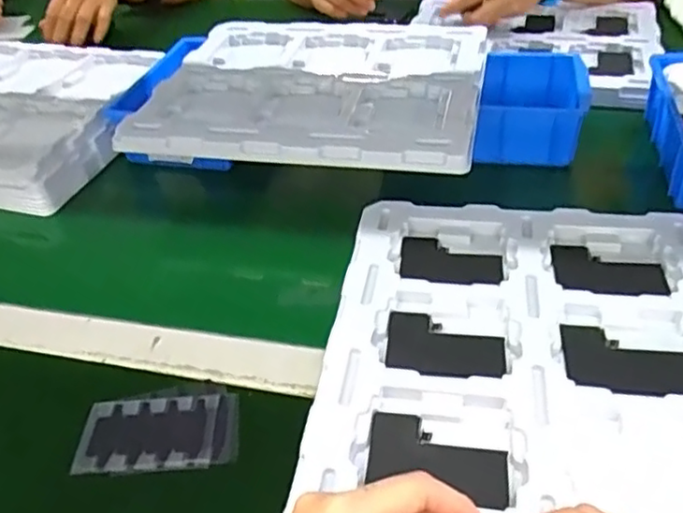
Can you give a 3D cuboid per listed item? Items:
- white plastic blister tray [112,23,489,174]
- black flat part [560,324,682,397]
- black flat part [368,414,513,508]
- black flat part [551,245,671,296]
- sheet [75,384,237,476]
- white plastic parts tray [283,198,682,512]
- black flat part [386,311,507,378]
[{"bbox_3d":[-0.022,-0.169,0.636,0.310,0.018,0.274,5,41,12],"label":"white plastic blister tray"},{"bbox_3d":[0.185,0.067,0.418,0.078,0.009,0.056,4,41,11],"label":"black flat part"},{"bbox_3d":[0.056,0.118,0.375,0.081,0.005,0.047,8,41,15],"label":"black flat part"},{"bbox_3d":[0.201,0.011,0.489,0.078,0.004,0.057,4,35,9],"label":"black flat part"},{"bbox_3d":[-0.115,0.108,0.409,0.097,0.004,0.057,-6,40,-1],"label":"sheet"},{"bbox_3d":[0.130,0.058,0.433,0.268,0.015,0.304,4,41,11],"label":"white plastic parts tray"},{"bbox_3d":[0.071,0.060,0.440,0.078,0.009,0.058,2,40,8],"label":"black flat part"}]

